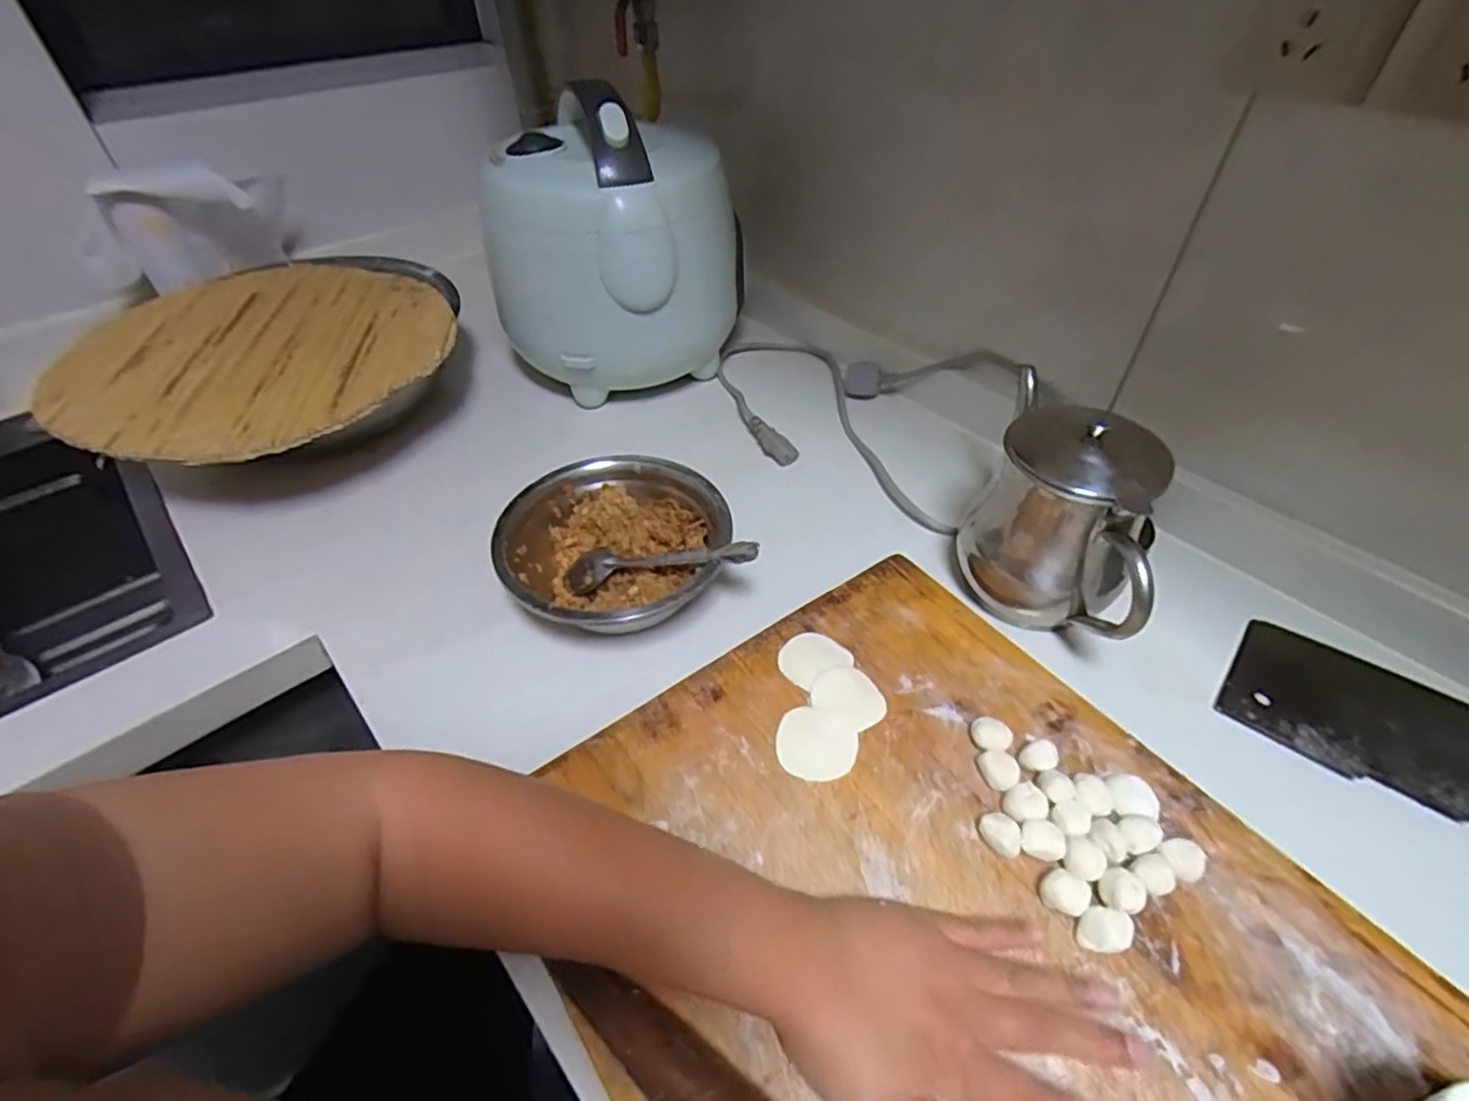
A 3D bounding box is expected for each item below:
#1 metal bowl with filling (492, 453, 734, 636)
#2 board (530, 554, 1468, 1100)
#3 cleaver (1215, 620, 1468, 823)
[{"bbox_3d":[-0.089,0.004,0.524,0.166,0.064,0.168,0,45,0],"label":"metal bowl with filling"},{"bbox_3d":[0.136,0.216,0.325,0.351,0.035,0.487,-28,50,-24],"label":"board"},{"bbox_3d":[0.485,0.138,0.422,0.297,0.022,0.118,30,52,26],"label":"cleaver"}]

